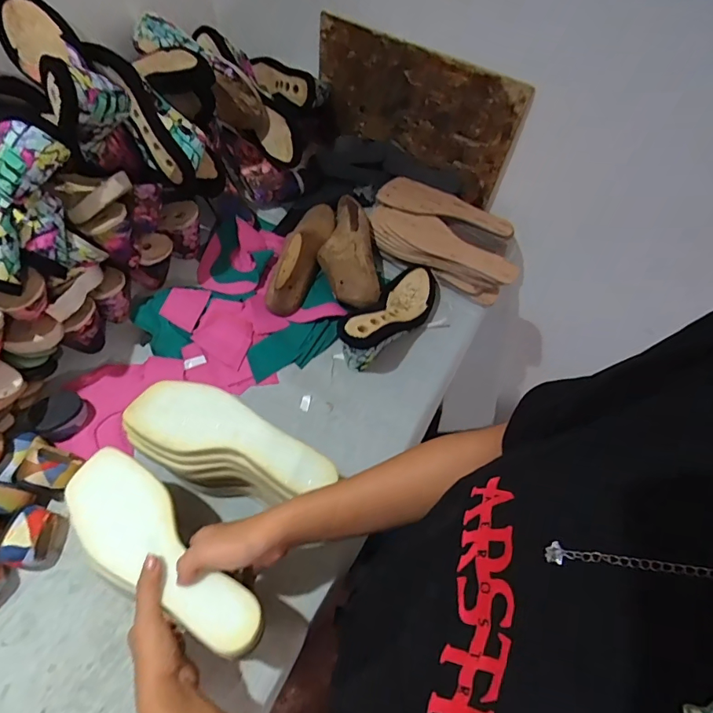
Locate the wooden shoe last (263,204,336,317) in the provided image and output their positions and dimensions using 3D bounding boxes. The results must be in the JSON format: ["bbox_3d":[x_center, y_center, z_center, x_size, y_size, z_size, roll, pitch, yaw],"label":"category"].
[{"bbox_3d":[-0.091,-0.175,0.765,0.068,0.076,0.227,14,56,5],"label":"wooden shoe last"}]

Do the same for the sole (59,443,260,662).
[{"bbox_3d":[-0.181,0.179,0.432,0.231,0.017,0.078,35,61,16],"label":"sole"}]

